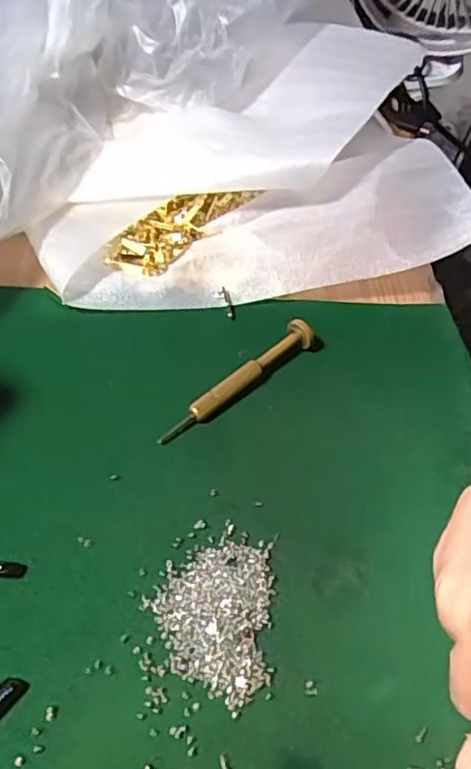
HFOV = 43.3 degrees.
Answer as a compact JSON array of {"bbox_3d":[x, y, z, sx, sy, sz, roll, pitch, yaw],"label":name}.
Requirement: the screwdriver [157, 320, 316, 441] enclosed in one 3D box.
[{"bbox_3d":[0.002,-0.002,0.282,0.092,0.015,0.012,-36,63,-26],"label":"screwdriver"}]

